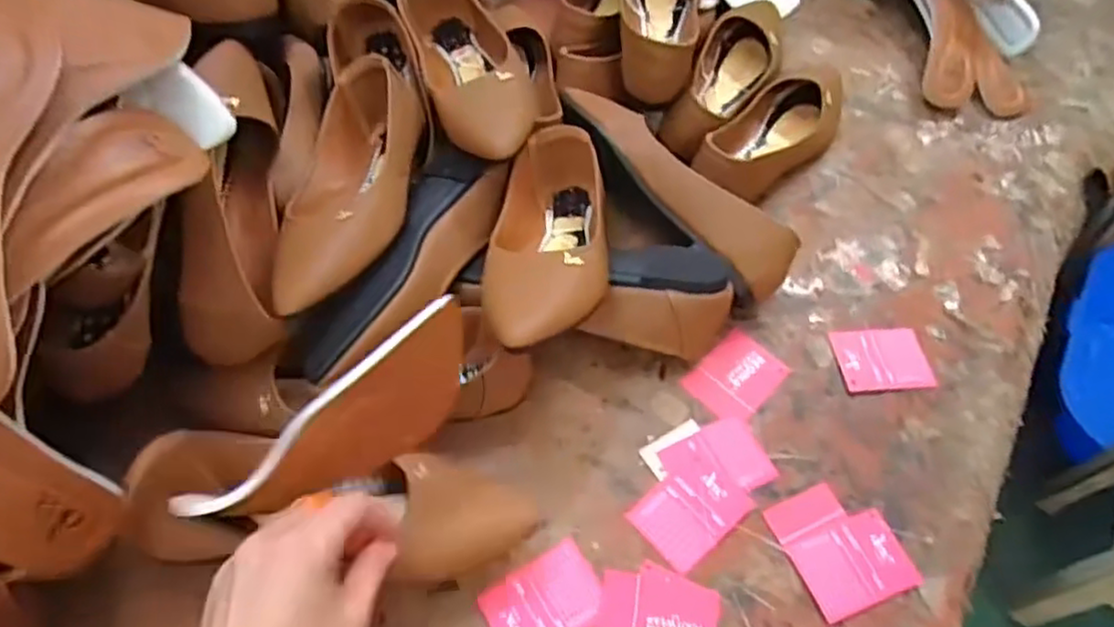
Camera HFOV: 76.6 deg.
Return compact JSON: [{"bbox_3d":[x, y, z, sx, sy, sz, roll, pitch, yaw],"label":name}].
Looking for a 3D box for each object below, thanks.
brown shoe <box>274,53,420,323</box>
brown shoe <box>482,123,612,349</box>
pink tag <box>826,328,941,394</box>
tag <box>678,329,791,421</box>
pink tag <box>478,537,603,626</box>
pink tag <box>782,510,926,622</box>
[{"bbox_3d":[-0.155,-0.097,0.543,0.088,0.062,0.237,2,57,-2],"label":"brown shoe"},{"bbox_3d":[-0.002,-0.077,0.537,0.082,0.059,0.279,5,35,0],"label":"brown shoe"},{"bbox_3d":[0.261,0.036,0.565,0.072,0.004,0.055,-3,57,-5],"label":"pink tag"},{"bbox_3d":[0.140,0.049,0.550,0.074,0.004,0.056,-38,66,-24],"label":"tag"},{"bbox_3d":[-0.006,0.185,0.449,0.072,0.004,0.053,-28,63,-20],"label":"pink tag"},{"bbox_3d":[0.200,0.168,0.474,0.074,0.004,0.056,-17,59,-14],"label":"pink tag"}]

